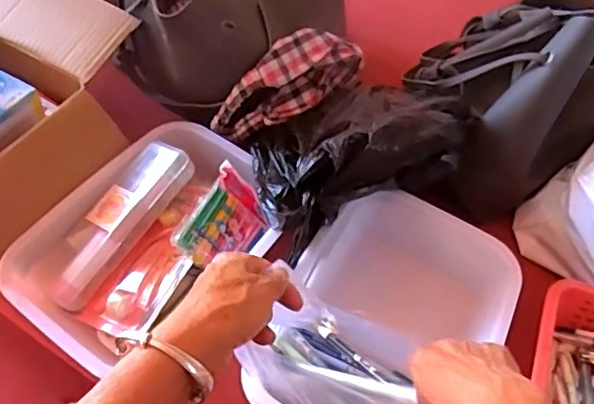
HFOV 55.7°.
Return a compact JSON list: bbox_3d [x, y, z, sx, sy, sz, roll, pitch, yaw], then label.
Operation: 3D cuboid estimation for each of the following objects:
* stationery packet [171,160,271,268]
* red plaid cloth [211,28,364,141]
[{"bbox_3d":[-0.079,0.025,0.629,0.083,0.011,0.112,46,55,-16],"label":"stationery packet"},{"bbox_3d":[-0.004,-0.143,0.704,0.196,0.109,0.064,-29,60,-24],"label":"red plaid cloth"}]

